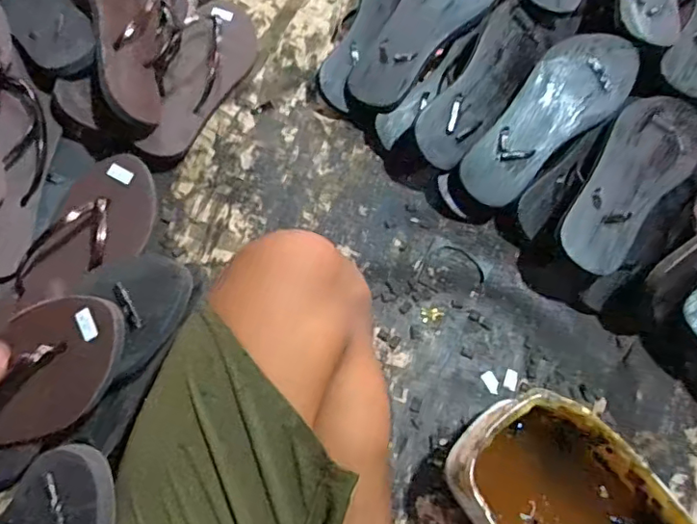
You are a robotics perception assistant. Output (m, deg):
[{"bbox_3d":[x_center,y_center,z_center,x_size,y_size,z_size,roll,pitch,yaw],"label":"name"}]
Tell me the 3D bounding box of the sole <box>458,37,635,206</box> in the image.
[{"bbox_3d":[0.215,-0.159,0.593,0.228,0.023,0.087,-45,78,-2],"label":"sole"}]

